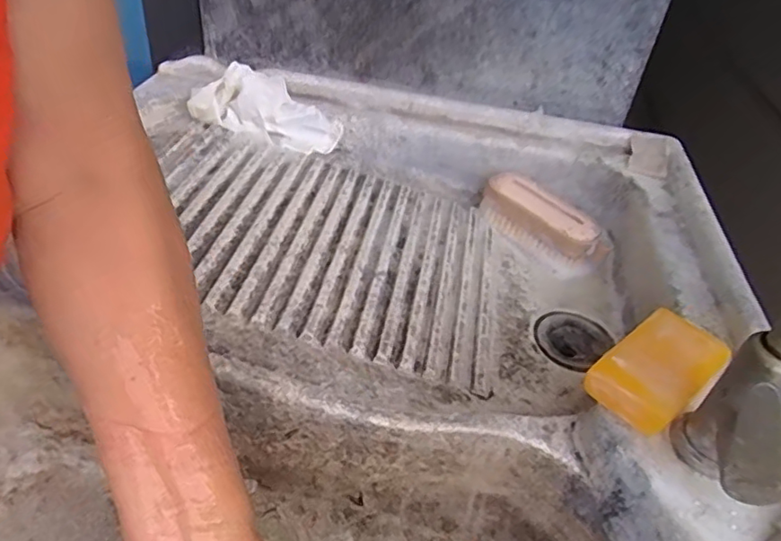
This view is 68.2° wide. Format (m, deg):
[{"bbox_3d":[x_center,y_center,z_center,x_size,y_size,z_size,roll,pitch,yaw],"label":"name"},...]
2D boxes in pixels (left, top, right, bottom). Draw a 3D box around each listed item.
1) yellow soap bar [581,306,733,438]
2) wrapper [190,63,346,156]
[{"bbox_3d":[0.163,0.058,0.347,0.083,0.023,0.048,-26,50,-31],"label":"yellow soap bar"},{"bbox_3d":[-0.126,-0.167,0.608,0.152,0.058,0.070,16,37,-22],"label":"wrapper"}]

